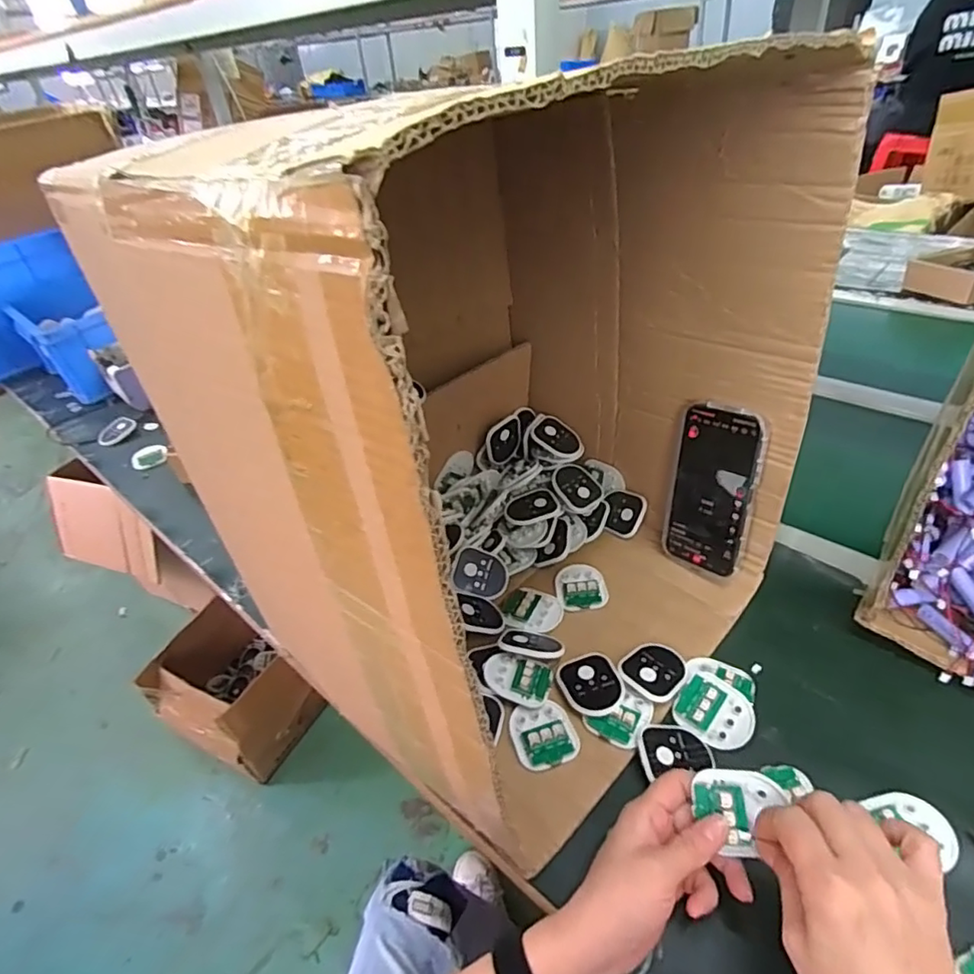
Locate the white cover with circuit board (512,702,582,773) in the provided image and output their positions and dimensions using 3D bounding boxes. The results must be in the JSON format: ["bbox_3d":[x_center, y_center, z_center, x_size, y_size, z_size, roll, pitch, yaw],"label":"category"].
[{"bbox_3d":[0.045,0.198,0.455,0.050,0.009,0.055,-14,40,-7],"label":"white cover with circuit board"}]

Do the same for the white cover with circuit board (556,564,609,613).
[{"bbox_3d":[0.096,0.100,0.574,0.049,0.008,0.057,-6,39,2],"label":"white cover with circuit board"}]

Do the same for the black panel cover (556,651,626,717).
[{"bbox_3d":[0.089,0.167,0.482,0.047,0.007,0.059,-19,41,-14],"label":"black panel cover"}]

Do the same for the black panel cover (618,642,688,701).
[{"bbox_3d":[0.146,0.158,0.490,0.057,0.009,0.049,-35,47,-29],"label":"black panel cover"}]

